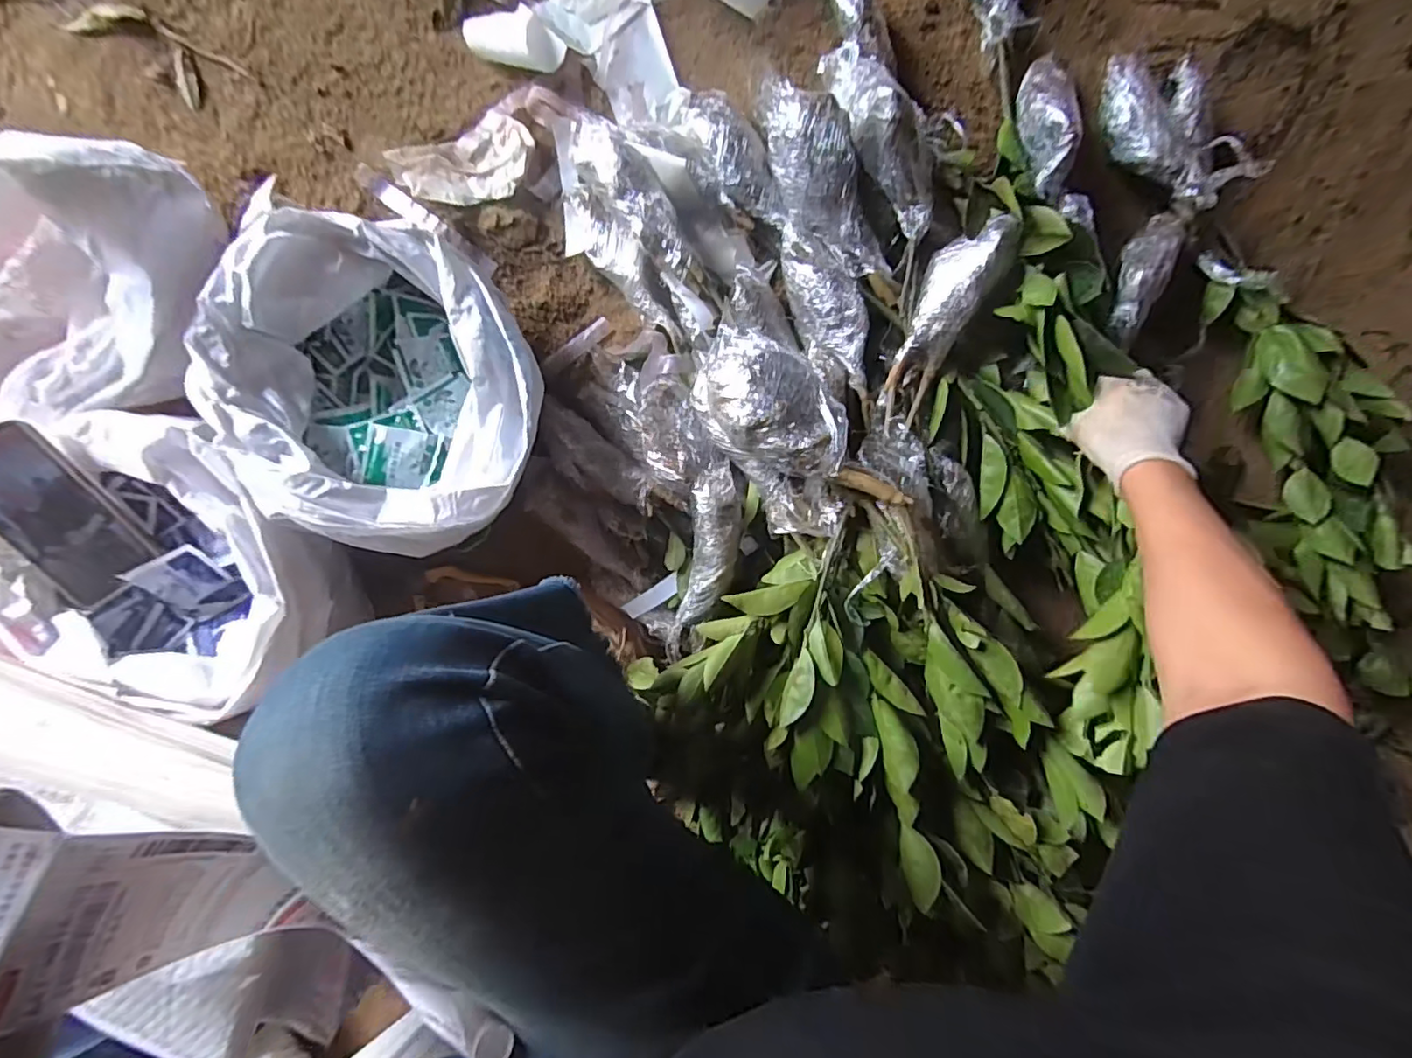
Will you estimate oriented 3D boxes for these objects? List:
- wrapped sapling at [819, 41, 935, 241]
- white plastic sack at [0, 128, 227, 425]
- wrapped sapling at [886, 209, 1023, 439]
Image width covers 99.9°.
[{"bbox_3d":[0.165,-0.388,0.560,0.058,0.085,0.210,-24,85,0],"label":"wrapped sapling"},{"bbox_3d":[-0.612,-0.207,0.555,0.340,0.202,0.204,-26,98,0],"label":"white plastic sack"},{"bbox_3d":[0.234,-0.207,0.597,0.053,0.054,0.209,23,110,-6],"label":"wrapped sapling"}]

